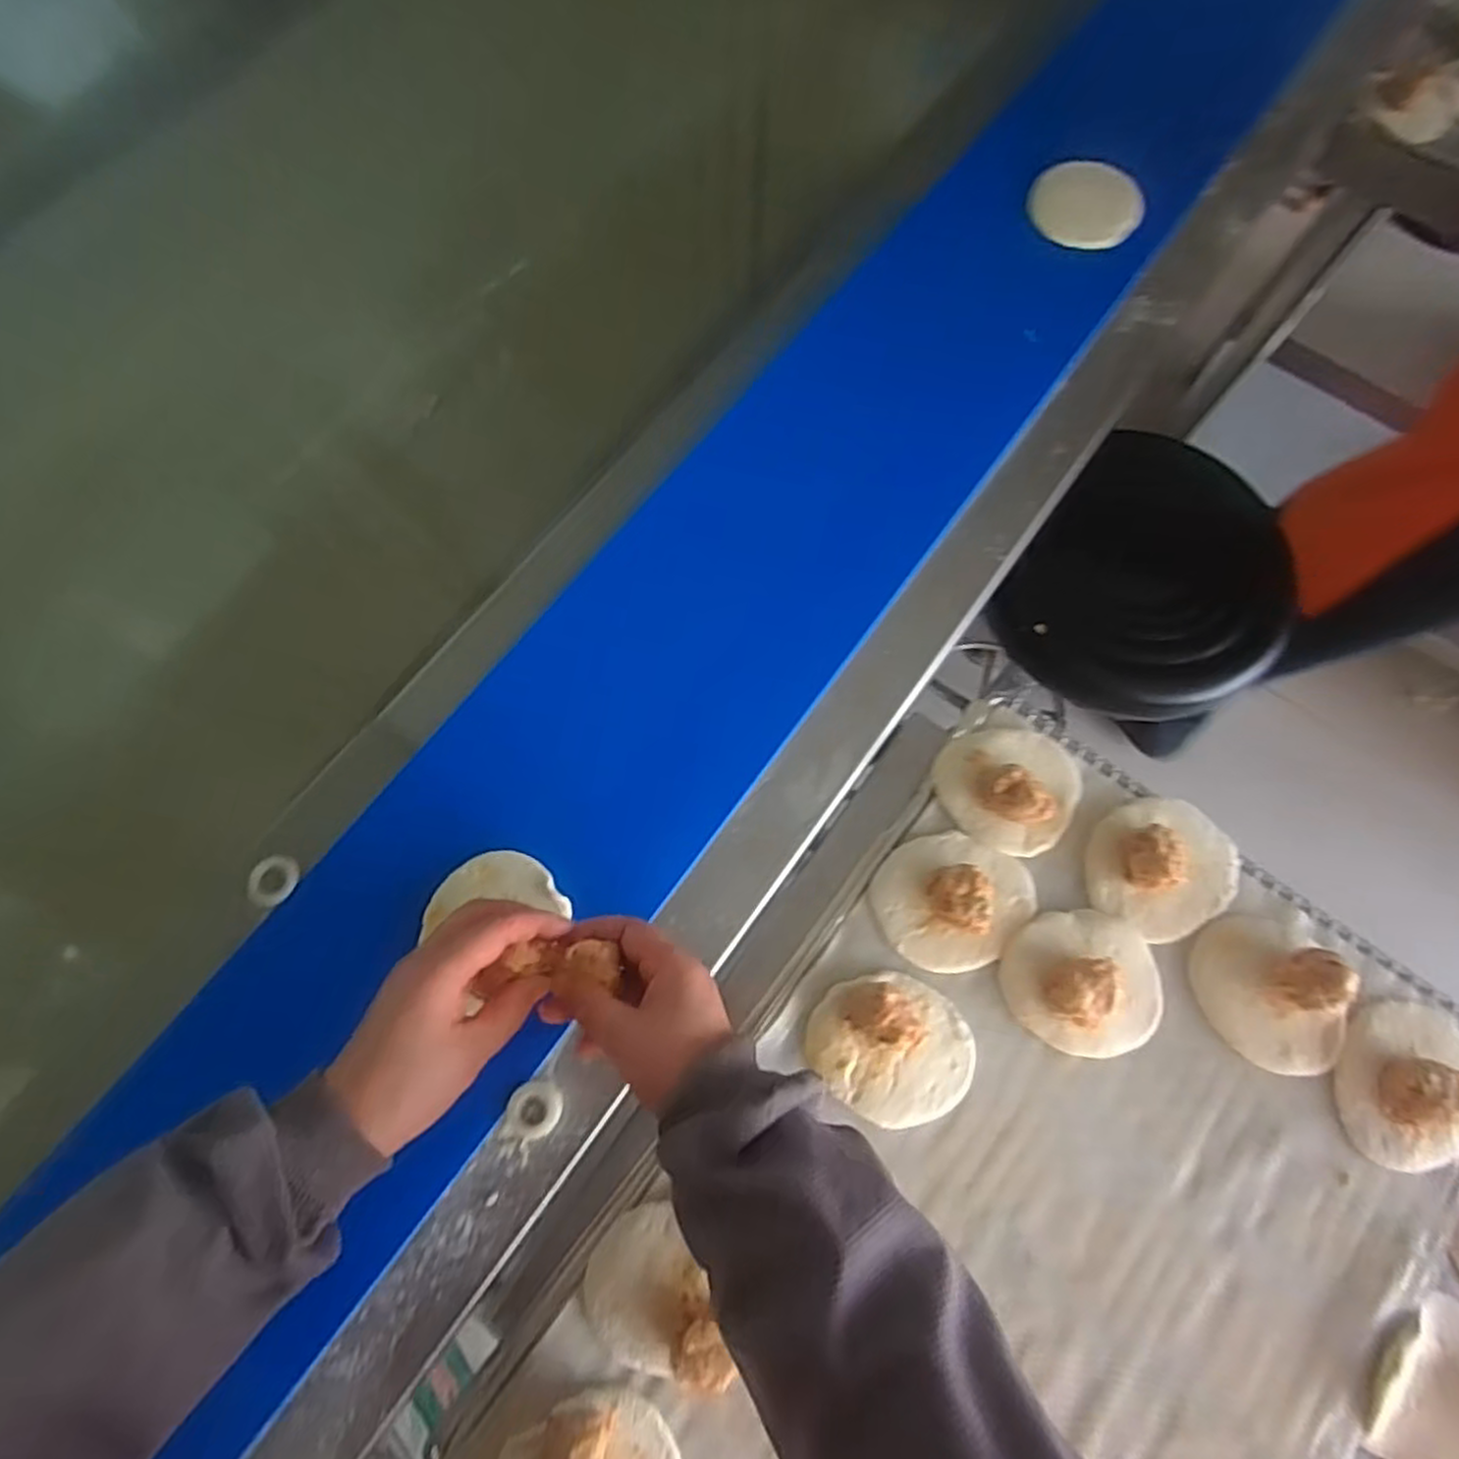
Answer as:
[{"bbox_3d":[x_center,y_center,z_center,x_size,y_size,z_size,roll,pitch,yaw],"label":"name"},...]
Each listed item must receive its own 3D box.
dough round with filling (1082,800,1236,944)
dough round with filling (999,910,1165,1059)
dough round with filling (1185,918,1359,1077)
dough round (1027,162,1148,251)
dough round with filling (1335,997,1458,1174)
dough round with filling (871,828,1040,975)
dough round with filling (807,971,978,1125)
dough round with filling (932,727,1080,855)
[{"bbox_3d":[0.295,0.088,0.501,0.102,0.029,0.085,-34,75,-10],"label":"dough round with filling"},{"bbox_3d":[0.231,0.161,0.478,0.101,0.039,0.087,6,72,3],"label":"dough round with filling"},{"bbox_3d":[0.353,0.169,0.477,0.091,0.036,0.102,-15,72,-4],"label":"dough round with filling"},{"bbox_3d":[0.318,-0.467,0.664,0.097,0.020,0.097,0,72,1],"label":"dough round"},{"bbox_3d":[0.429,0.221,0.465,0.091,0.036,0.099,0,72,1],"label":"dough round with filling"},{"bbox_3d":[0.154,0.111,0.495,0.105,0.031,0.087,-13,72,-4],"label":"dough round with filling"},{"bbox_3d":[0.103,0.198,0.466,0.101,0.034,0.084,29,74,10],"label":"dough round with filling"},{"bbox_3d":[0.197,0.038,0.516,0.098,0.031,0.089,9,72,3],"label":"dough round with filling"}]

